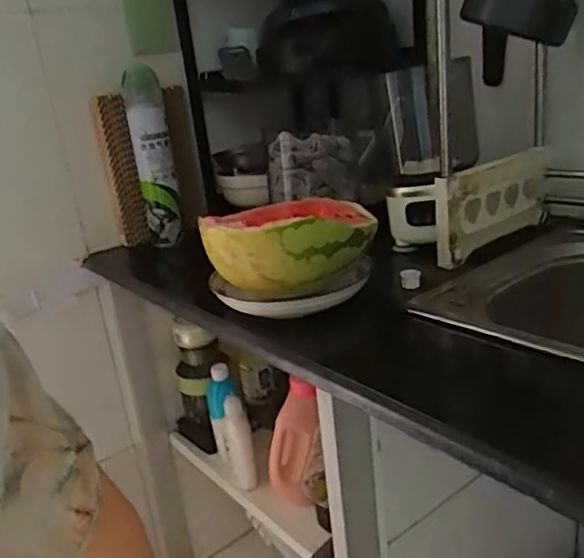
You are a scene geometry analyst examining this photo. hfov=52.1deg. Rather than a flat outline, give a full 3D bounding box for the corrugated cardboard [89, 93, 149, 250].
[{"bbox_3d":[-0.300,-0.189,1.050,0.054,0.250,0.044,-12,22,-14],"label":"corrugated cardboard"}]

